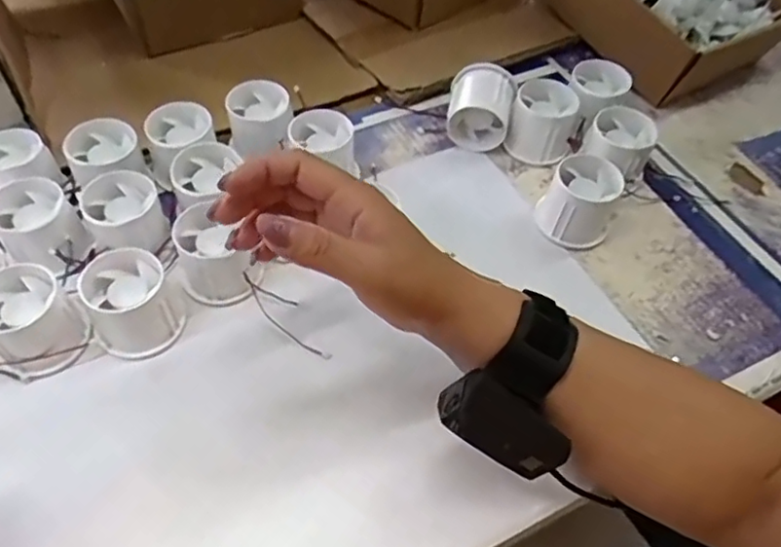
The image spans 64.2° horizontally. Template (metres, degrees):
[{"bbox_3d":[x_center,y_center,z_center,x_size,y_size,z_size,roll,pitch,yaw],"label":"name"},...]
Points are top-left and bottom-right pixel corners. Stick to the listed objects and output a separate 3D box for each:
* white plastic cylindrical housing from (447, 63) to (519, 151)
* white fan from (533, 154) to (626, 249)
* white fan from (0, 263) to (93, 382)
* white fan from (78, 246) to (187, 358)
[{"bbox_3d":[0.076,-0.141,0.532,0.053,0.056,0.051,11,53,5],"label":"white plastic cylindrical housing"},{"bbox_3d":[0.145,-0.054,0.480,0.055,0.056,0.052,2,52,-2],"label":"white fan"},{"bbox_3d":[-0.228,0.031,0.398,0.055,0.049,0.051,39,59,23],"label":"white fan"},{"bbox_3d":[-0.169,0.019,0.407,0.054,0.047,0.056,2,52,-2],"label":"white fan"}]

